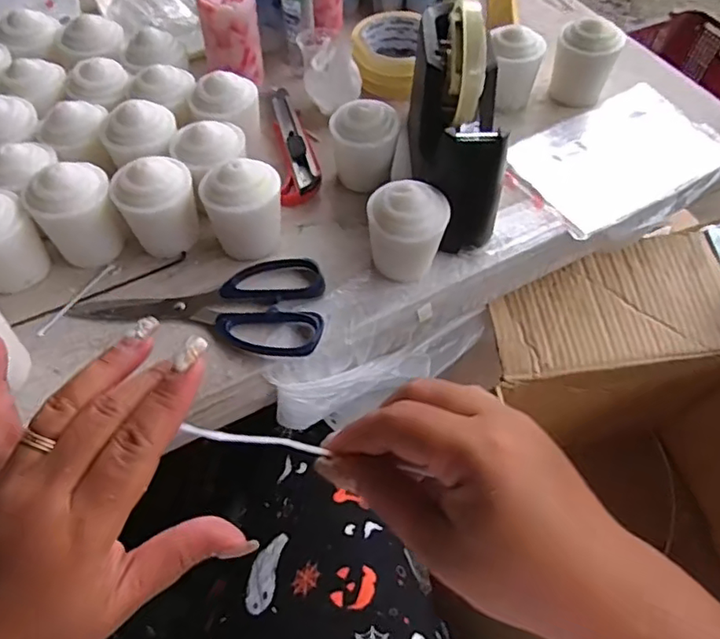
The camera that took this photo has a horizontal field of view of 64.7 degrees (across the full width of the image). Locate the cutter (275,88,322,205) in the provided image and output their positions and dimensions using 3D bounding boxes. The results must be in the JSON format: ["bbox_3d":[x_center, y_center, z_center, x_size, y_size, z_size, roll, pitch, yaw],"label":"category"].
[{"bbox_3d":[-0.059,-0.166,0.518,0.033,0.015,0.154,-6,57,-5],"label":"cutter"}]

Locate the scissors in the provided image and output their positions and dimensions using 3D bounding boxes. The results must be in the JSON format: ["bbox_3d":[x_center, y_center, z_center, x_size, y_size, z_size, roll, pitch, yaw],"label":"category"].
[{"bbox_3d":[-0.113,-0.021,0.422,0.179,0.012,0.081,8,57,5],"label":"scissors"}]

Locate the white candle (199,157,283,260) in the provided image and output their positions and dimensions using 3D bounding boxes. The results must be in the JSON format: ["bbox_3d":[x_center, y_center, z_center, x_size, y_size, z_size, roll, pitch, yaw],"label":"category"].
[{"bbox_3d":[-0.087,-0.085,0.427,0.056,0.068,0.050,-18,59,-12],"label":"white candle"}]

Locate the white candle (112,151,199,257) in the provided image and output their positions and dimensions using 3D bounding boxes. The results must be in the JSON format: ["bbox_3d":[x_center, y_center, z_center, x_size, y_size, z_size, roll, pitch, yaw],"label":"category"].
[{"bbox_3d":[-0.151,-0.085,0.427,0.057,0.067,0.047,-22,60,-14],"label":"white candle"}]

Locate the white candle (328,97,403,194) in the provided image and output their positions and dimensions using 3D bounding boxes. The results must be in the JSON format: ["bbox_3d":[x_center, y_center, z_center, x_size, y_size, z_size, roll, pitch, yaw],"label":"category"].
[{"bbox_3d":[0.004,-0.140,0.467,0.052,0.064,0.046,4,57,2],"label":"white candle"}]

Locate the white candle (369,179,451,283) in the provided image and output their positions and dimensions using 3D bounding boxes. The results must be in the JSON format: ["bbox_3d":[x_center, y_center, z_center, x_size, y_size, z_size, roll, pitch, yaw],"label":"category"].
[{"bbox_3d":[0.034,-0.062,0.412,0.053,0.068,0.046,8,57,5],"label":"white candle"}]

